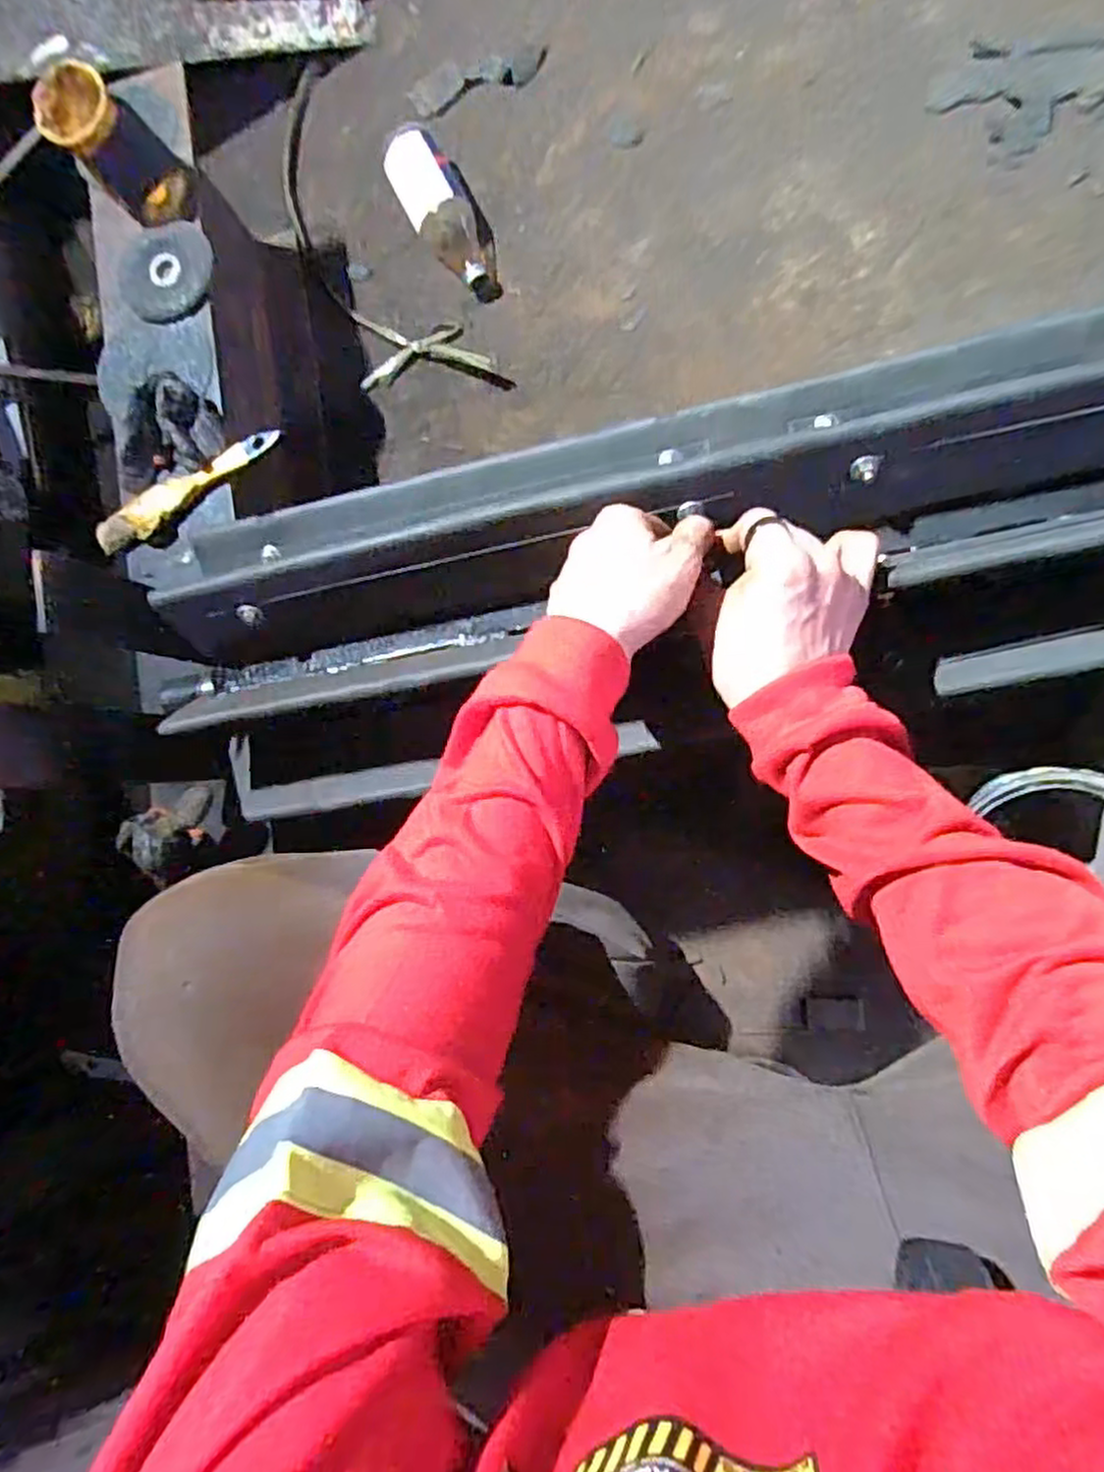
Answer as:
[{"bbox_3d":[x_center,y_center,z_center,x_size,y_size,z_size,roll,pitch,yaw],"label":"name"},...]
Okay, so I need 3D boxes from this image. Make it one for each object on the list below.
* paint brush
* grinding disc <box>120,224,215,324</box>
[{"bbox_3d":[-0.294,-0.199,0.593,0.167,0.016,0.033,-33,81,5],"label":"paint brush"},{"bbox_3d":[-0.321,-0.391,0.618,0.081,0.015,0.088,-1,86,9],"label":"grinding disc"}]

